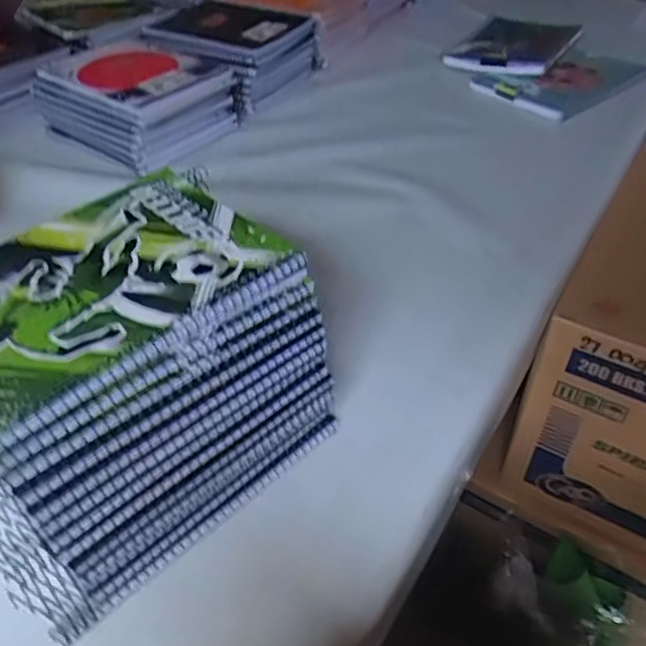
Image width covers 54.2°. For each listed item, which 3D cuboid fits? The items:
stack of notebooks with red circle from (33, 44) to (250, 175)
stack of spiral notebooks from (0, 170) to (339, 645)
[{"bbox_3d":[-0.243,-0.294,0.810,0.226,0.068,0.187,24,48,23],"label":"stack of notebooks with red circle"},{"bbox_3d":[-0.124,0.035,0.408,0.202,0.147,0.175,-33,52,-31],"label":"stack of spiral notebooks"}]

